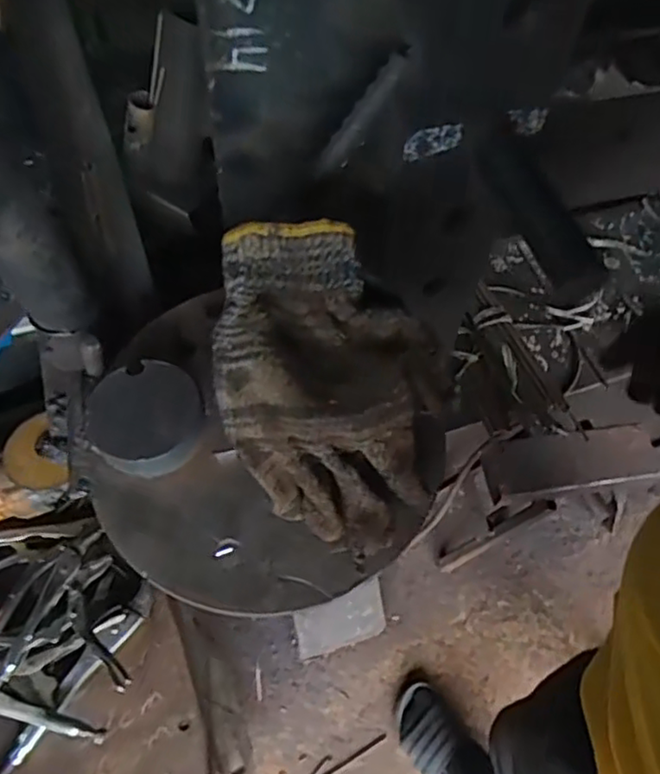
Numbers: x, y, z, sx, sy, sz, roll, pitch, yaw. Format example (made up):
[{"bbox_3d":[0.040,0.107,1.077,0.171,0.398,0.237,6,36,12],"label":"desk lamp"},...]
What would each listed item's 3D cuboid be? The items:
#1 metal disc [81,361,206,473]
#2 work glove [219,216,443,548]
[{"bbox_3d":[-0.119,0.023,0.423,0.070,0.035,0.073,1,61,-1],"label":"metal disc"},{"bbox_3d":[0.001,0.001,0.403,0.134,0.102,0.174,-1,61,-2],"label":"work glove"}]

